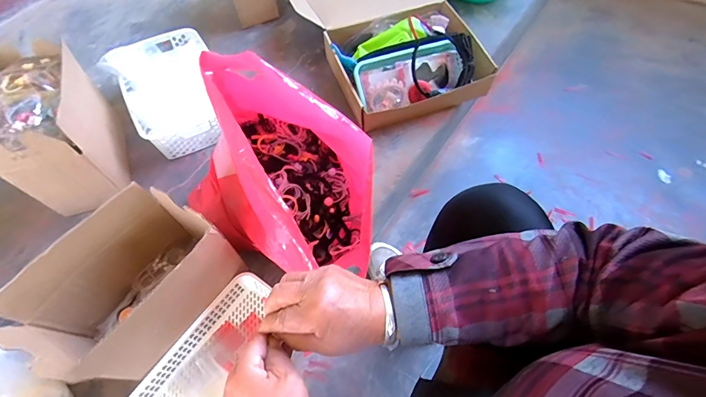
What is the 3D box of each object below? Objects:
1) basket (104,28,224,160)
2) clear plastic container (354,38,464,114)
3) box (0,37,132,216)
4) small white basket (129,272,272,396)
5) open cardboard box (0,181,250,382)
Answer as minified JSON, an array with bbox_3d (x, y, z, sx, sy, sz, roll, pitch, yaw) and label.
[{"bbox_3d":[-0.391,-0.237,0.823,0.193,0.099,0.289,-29,65,-14],"label":"basket"},{"bbox_3d":[0.131,-0.276,0.817,0.257,0.067,0.129,-16,83,-13],"label":"clear plastic container"},{"bbox_3d":[-0.550,-0.126,0.693,0.143,0.213,0.245,-20,63,-9],"label":"box"},{"bbox_3d":[-0.217,0.257,0.590,0.124,0.051,0.267,31,67,16],"label":"small white basket"},{"bbox_3d":[-0.309,0.130,0.534,0.147,0.186,0.240,33,67,17],"label":"open cardboard box"}]

